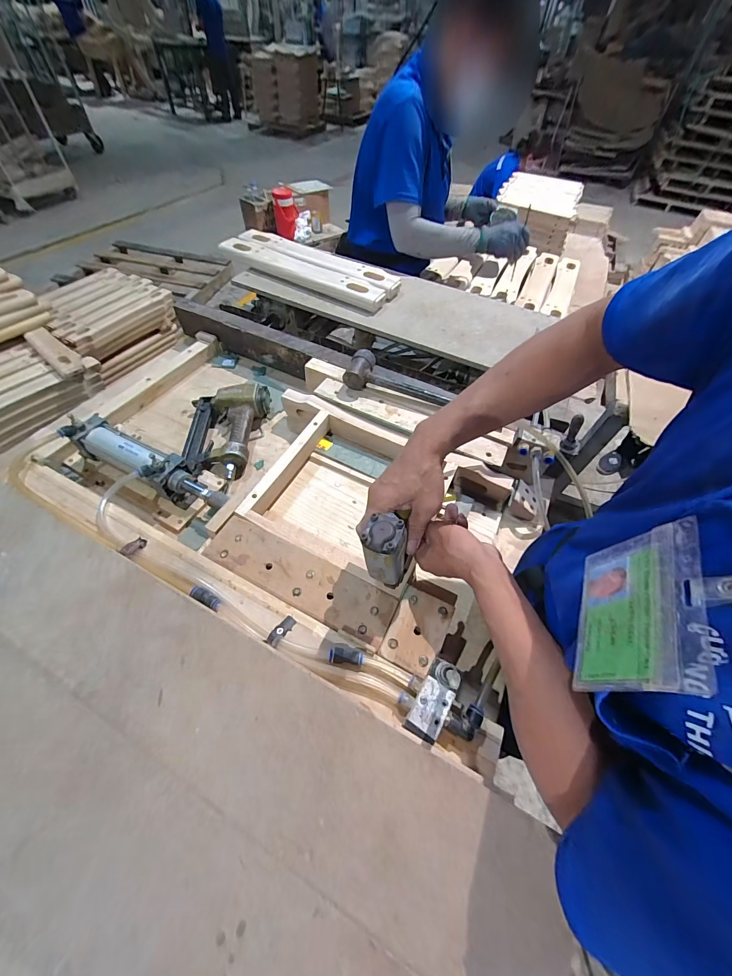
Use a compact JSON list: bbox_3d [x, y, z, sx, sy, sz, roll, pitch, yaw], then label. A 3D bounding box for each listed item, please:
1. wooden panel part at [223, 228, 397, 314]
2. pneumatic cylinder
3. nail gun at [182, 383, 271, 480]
[{"bbox_3d":[-0.151,-0.585,0.895,0.512,0.040,0.150,30,58,16],"label":"wooden panel part"},{"bbox_3d":[-0.380,-0.041,0.603,0.309,0.082,0.070,22,56,11],"label":"pneumatic cylinder"},{"bbox_3d":[-0.281,-0.117,0.685,0.160,0.063,0.217,-2,55,-6],"label":"nail gun"}]

